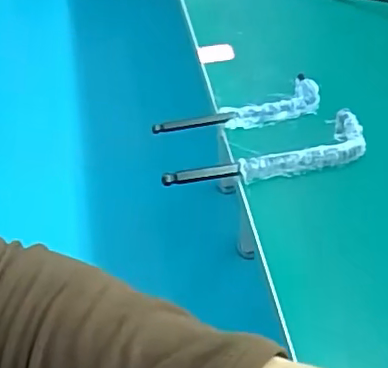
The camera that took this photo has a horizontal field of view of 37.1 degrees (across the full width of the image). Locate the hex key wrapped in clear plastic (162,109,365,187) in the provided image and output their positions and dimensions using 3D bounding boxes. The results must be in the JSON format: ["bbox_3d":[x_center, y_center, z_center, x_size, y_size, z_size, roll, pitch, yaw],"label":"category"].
[{"bbox_3d":[0.064,-0.020,0.491,0.180,0.014,0.042,-18,53,-12],"label":"hex key wrapped in clear plastic"}]

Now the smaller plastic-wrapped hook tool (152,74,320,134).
[{"bbox_3d":[0.044,-0.063,0.529,0.157,0.011,0.039,-20,54,-14],"label":"smaller plastic-wrapped hook tool"}]

